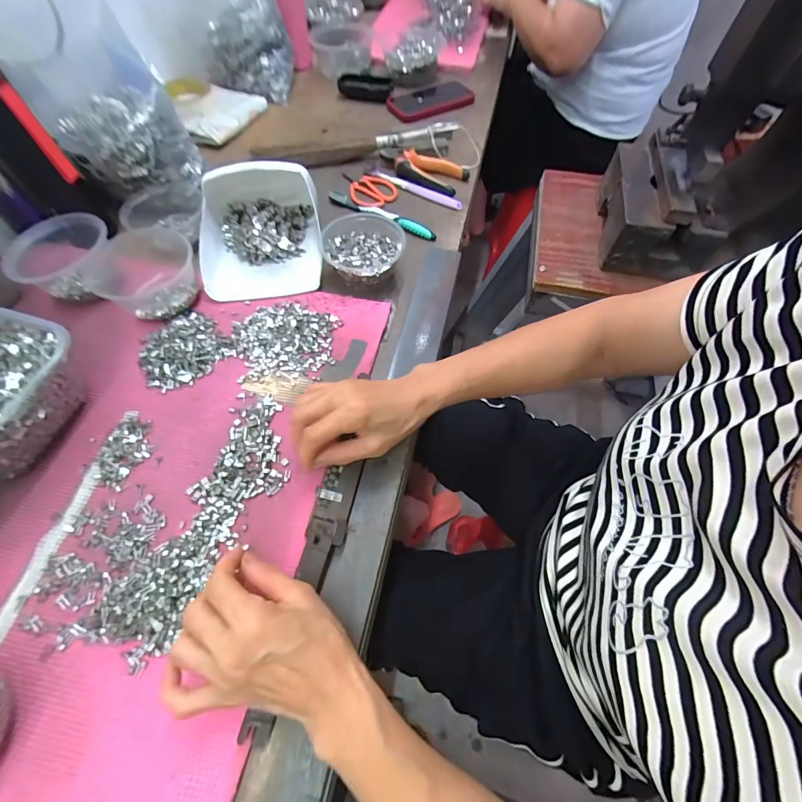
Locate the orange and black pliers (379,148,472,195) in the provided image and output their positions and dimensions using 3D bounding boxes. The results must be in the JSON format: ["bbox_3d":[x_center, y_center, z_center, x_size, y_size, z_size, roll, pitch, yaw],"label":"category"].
[{"bbox_3d":[0.032,-0.379,0.616,0.149,0.014,0.078,27,64,11],"label":"orange and black pliers"}]

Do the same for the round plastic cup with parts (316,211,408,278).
[{"bbox_3d":[-0.051,-0.201,0.493,0.103,0.048,0.108,1,62,-2],"label":"round plastic cup with parts"}]

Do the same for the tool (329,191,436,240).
[{"bbox_3d":[-0.032,-0.282,0.565,0.184,0.015,0.018,29,65,12],"label":"tool"}]

